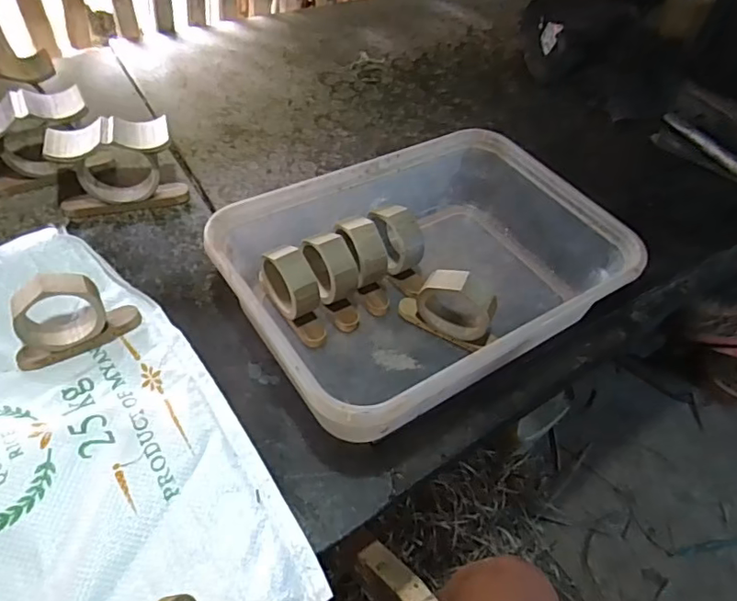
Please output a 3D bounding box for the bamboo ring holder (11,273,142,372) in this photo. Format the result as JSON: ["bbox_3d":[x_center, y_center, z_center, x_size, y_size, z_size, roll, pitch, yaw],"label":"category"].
[{"bbox_3d":[-0.253,0.011,0.458,0.098,0.076,0.036,-14,53,-17],"label":"bamboo ring holder"}]

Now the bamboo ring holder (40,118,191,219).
[{"bbox_3d":[-0.267,-0.139,0.575,0.131,0.092,0.043,-10,52,-14],"label":"bamboo ring holder"}]

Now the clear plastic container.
[{"bbox_3d":[0.058,-0.032,0.524,0.362,0.092,0.243,-26,57,-25],"label":"clear plastic container"}]

